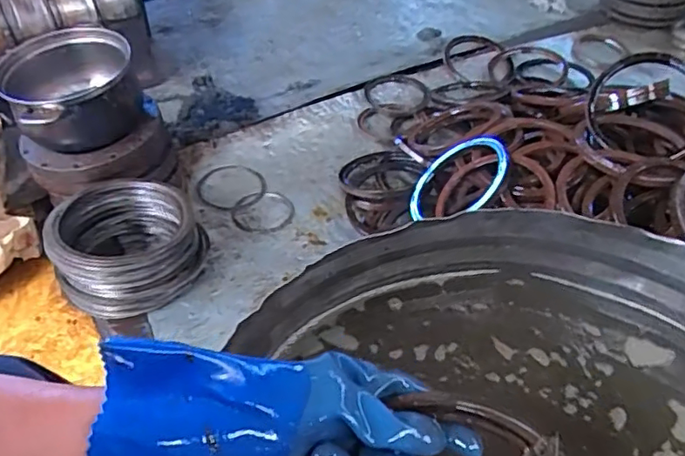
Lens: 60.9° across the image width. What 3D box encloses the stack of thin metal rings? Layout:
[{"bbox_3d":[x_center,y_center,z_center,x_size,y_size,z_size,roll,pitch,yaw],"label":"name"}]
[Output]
[{"bbox_3d":[-0.343,0.022,0.952,0.222,0.127,0.218,-6,45,-5],"label":"stack of thin metal rings"}]

